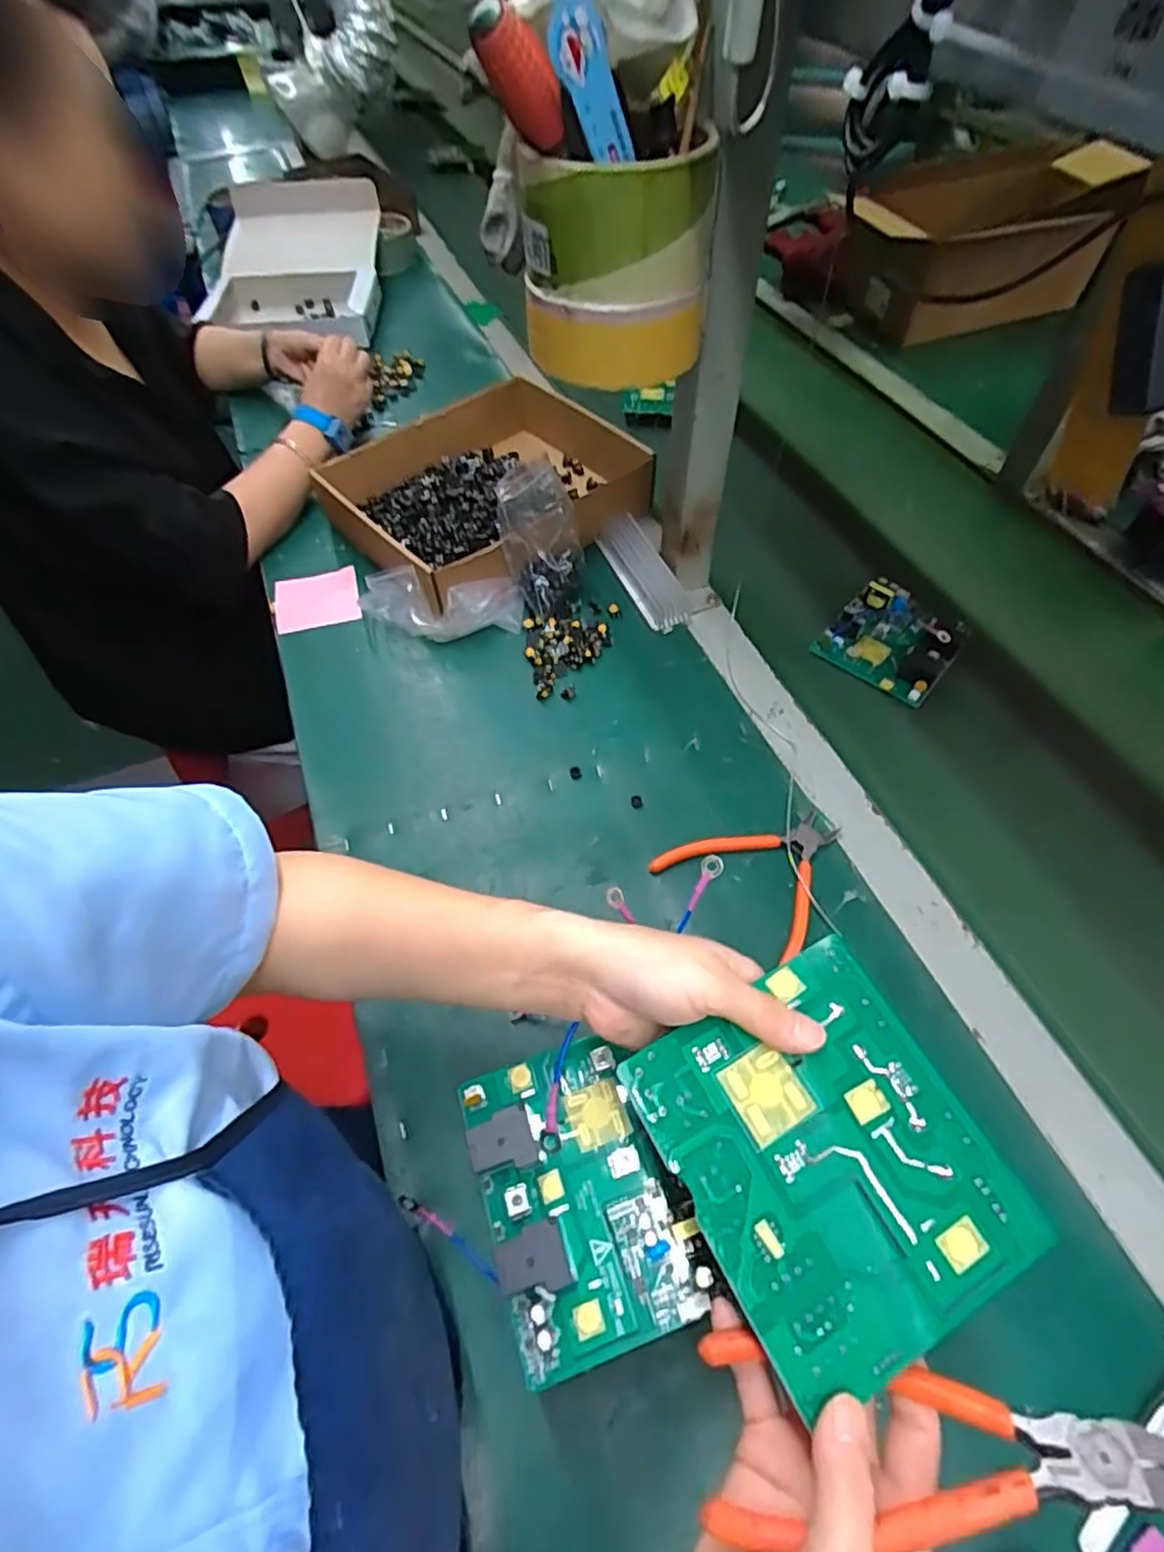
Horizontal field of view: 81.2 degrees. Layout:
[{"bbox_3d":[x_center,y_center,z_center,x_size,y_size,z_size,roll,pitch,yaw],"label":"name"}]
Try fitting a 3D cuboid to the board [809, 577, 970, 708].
[{"bbox_3d":[0.308,-0.138,0.664,0.112,0.023,0.118,35,64,23],"label":"board"}]

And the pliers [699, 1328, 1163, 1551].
[{"bbox_3d":[0.118,0.226,0.225,0.153,0.014,0.054,-8,23,15],"label":"pliers"}]

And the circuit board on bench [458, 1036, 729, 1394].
[{"bbox_3d":[-0.002,0.199,0.328,0.089,0.024,0.128,-18,57,-10],"label":"circuit board on bench"}]

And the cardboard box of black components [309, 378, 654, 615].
[{"bbox_3d":[-0.092,-0.321,0.769,0.338,0.082,0.253,-31,60,-17],"label":"cardboard box of black components"}]

